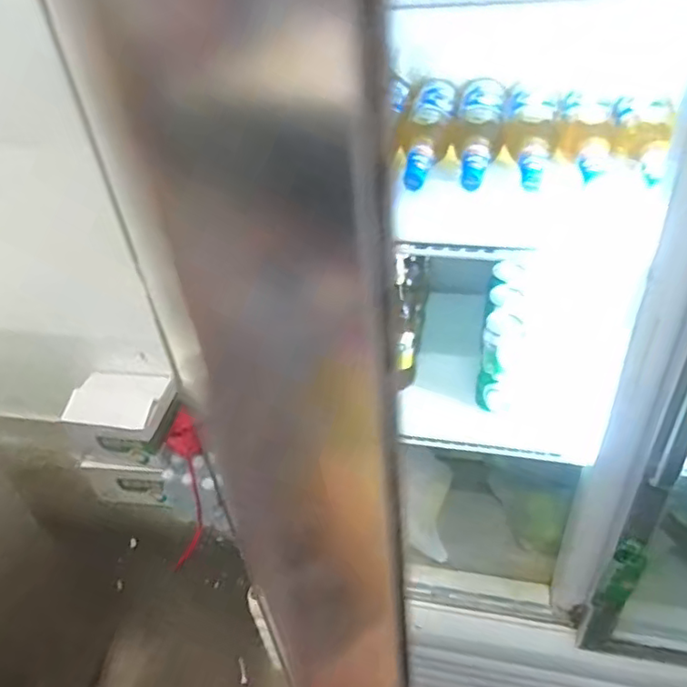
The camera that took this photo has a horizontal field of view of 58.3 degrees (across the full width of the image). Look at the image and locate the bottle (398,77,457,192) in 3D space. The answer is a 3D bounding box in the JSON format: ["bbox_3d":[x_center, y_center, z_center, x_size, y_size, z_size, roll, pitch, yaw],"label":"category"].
[{"bbox_3d":[0.120,-0.311,0.880,0.072,0.057,0.293,2,41,11],"label":"bottle"}]

